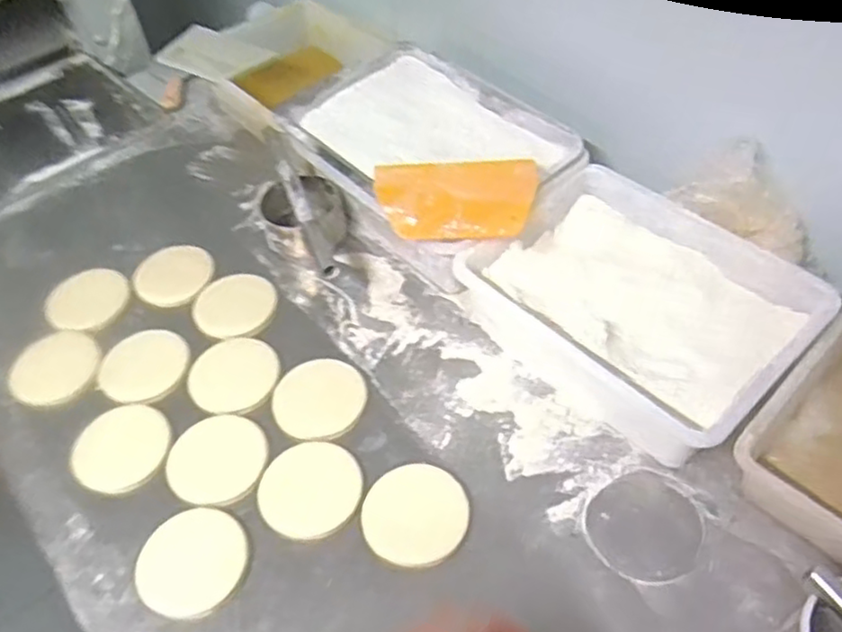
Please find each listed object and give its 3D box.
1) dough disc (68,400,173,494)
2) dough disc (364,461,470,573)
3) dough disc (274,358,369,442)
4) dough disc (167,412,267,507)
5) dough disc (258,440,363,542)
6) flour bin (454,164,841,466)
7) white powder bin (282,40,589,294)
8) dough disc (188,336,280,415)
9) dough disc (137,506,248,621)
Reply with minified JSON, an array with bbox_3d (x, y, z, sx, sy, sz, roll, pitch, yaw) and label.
[{"bbox_3d":[-0.318,0.139,0.720,0.101,0.008,0.097,-2,50,2],"label":"dough disc"},{"bbox_3d":[-0.005,0.189,0.652,0.097,0.007,0.104,-2,50,2],"label":"dough disc"},{"bbox_3d":[-0.111,0.089,0.749,0.098,0.008,0.107,-2,50,2],"label":"dough disc"},{"bbox_3d":[-0.210,0.148,0.707,0.098,0.007,0.101,-2,50,2],"label":"dough disc"},{"bbox_3d":[-0.110,0.171,0.677,0.098,0.007,0.103,-2,50,2],"label":"dough disc"},{"bbox_3d":[0.233,-0.008,0.741,0.247,0.098,0.324,-35,57,-23],"label":"flour bin"},{"bbox_3d":[0.015,-0.206,0.902,0.278,0.136,0.380,-33,56,-22],"label":"white powder bin"},{"bbox_3d":[-0.213,0.063,0.775,0.096,0.007,0.109,-2,50,2],"label":"dough disc"},{"bbox_3d":[-0.214,0.229,0.634,0.098,0.006,0.098,-2,50,2],"label":"dough disc"}]

